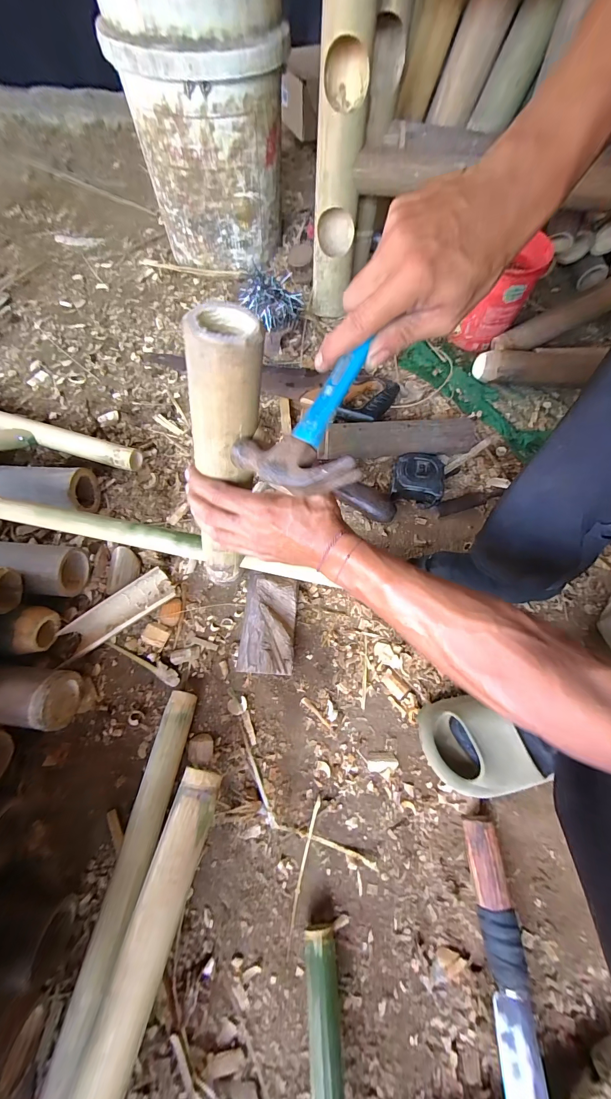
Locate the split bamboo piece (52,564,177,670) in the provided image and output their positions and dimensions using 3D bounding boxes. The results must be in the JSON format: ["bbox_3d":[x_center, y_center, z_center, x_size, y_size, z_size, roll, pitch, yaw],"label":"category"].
[{"bbox_3d":[-0.267,0.093,0.497,0.160,0.027,0.051,-35,73,-14],"label":"split bamboo piece"}]

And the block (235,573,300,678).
[{"bbox_3d":[-0.049,0.104,0.481,0.069,0.056,0.129,4,68,0],"label":"block"}]

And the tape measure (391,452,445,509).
[{"bbox_3d":[0.188,-0.120,0.587,0.080,0.040,0.089,10,69,3],"label":"tape measure"}]

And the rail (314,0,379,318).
[{"bbox_3d":[0.060,-0.679,0.572,0.079,0.491,0.081,2,48,-1],"label":"rail"}]

